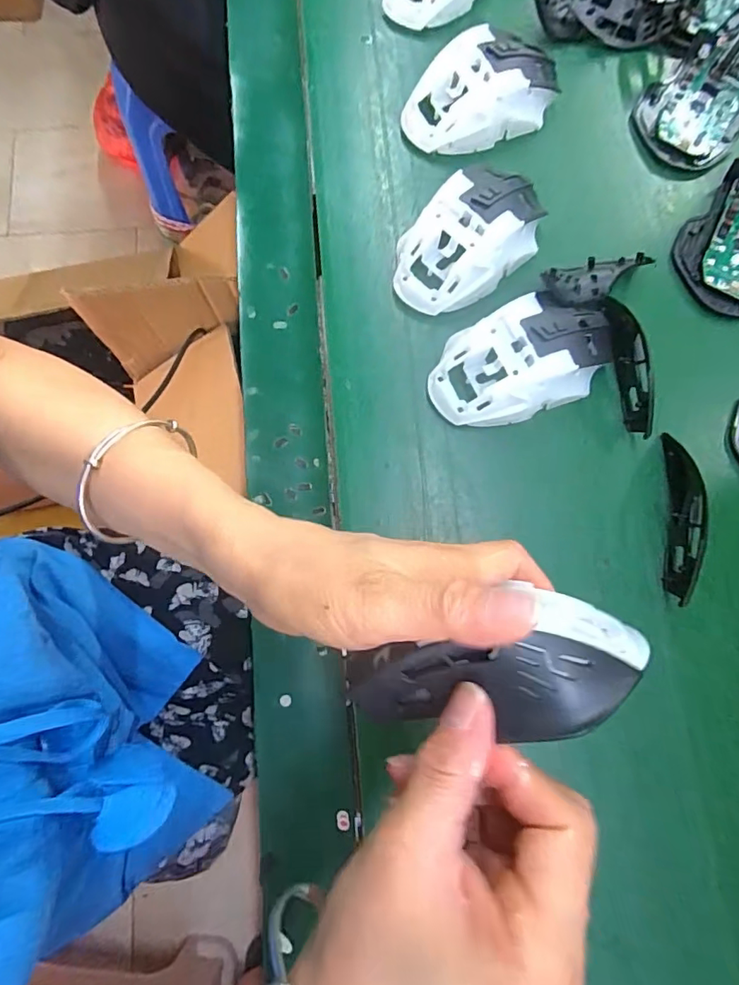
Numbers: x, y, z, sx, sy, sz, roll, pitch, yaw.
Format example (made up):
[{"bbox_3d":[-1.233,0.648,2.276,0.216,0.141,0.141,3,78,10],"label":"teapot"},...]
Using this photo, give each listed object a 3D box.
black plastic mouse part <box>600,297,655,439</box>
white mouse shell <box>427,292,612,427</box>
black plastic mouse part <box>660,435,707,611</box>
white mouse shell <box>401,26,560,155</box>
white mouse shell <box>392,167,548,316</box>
[{"bbox_3d":[0.161,-0.077,0.317,0.015,0.033,0.088,-11,79,-2],"label":"black plastic mouse part"},{"bbox_3d":[0.094,-0.080,0.312,0.113,0.038,0.060,-21,79,-4],"label":"white mouse shell"},{"bbox_3d":[0.179,0.014,0.298,0.011,0.034,0.097,8,79,2],"label":"black plastic mouse part"},{"bbox_3d":[0.078,-0.277,0.354,0.108,0.034,0.059,-27,80,-5],"label":"white mouse shell"},{"bbox_3d":[0.064,-0.162,0.330,0.106,0.039,0.061,-41,81,-7],"label":"white mouse shell"}]

